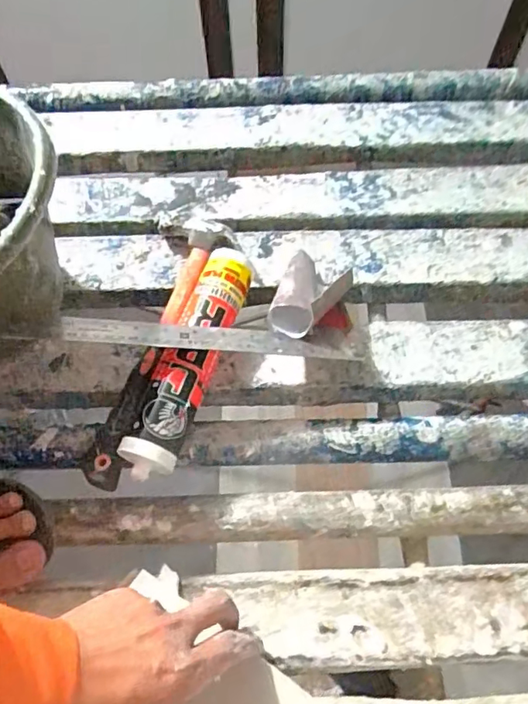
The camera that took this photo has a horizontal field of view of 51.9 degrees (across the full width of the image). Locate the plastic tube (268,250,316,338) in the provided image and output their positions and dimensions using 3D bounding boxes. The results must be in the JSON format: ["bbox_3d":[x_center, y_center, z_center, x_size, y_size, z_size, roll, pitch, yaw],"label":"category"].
[{"bbox_3d":[0.031,-0.060,0.517,0.038,0.031,0.110,9,46,6],"label":"plastic tube"}]

